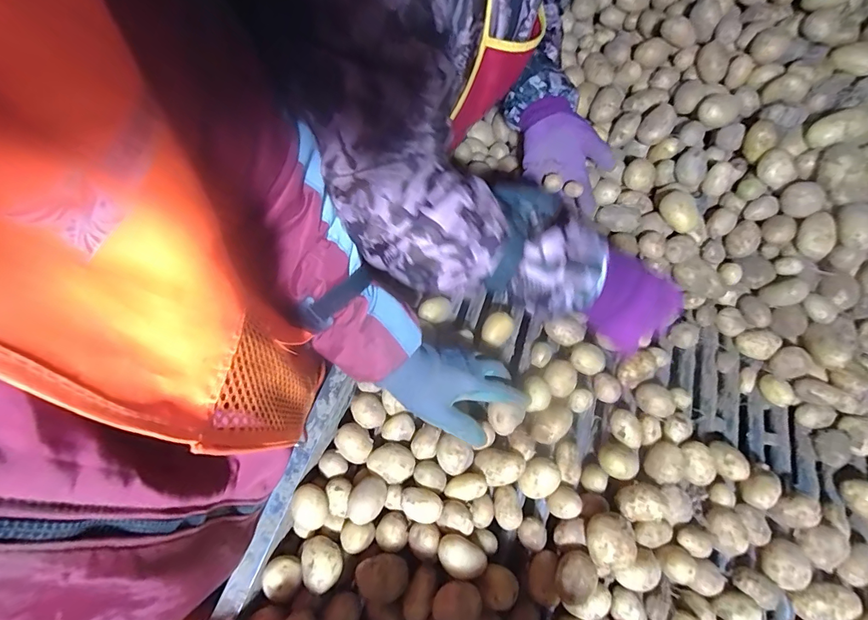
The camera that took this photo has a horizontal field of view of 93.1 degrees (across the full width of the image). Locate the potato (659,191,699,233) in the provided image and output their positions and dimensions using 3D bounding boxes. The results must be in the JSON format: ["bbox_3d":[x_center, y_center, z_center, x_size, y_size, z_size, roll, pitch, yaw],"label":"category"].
[{"bbox_3d":[0.347,-0.138,0.579,0.057,0.035,0.035,53,49,-5],"label":"potato"}]

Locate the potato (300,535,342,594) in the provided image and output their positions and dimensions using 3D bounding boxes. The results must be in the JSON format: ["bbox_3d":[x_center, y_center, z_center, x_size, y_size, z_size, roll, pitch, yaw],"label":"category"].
[{"bbox_3d":[-0.115,0.262,0.426,0.038,0.031,0.049,-11,60,-8],"label":"potato"}]

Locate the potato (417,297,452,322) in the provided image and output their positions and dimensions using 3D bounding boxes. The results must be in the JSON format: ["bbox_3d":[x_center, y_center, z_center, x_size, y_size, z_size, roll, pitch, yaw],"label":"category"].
[{"bbox_3d":[0.001,0.000,0.563,0.047,0.025,0.027,-10,60,-8],"label":"potato"}]

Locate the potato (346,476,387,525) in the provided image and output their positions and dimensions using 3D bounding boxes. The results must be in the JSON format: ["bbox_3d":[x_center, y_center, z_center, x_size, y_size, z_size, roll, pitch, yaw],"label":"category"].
[{"bbox_3d":[-0.073,0.210,0.455,0.036,0.027,0.050,21,61,11],"label":"potato"}]

